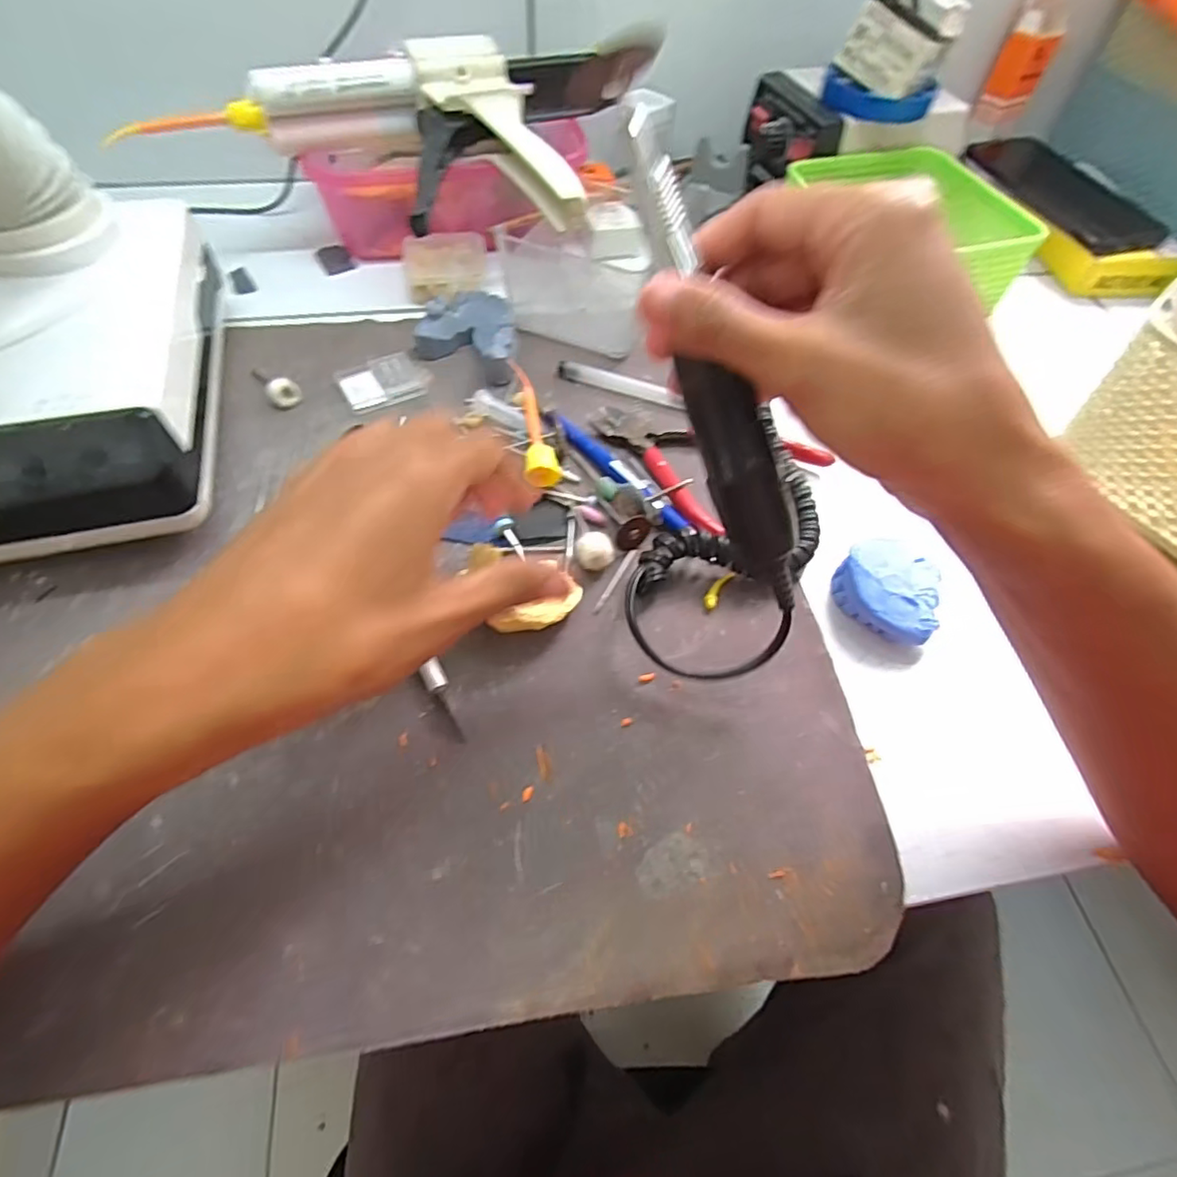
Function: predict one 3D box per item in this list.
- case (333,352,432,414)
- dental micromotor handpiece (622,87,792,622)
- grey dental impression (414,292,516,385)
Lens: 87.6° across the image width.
[{"bbox_3d":[-0.123,-0.125,0.370,0.050,0.005,0.037,-23,62,-17],"label":"case"},{"bbox_3d":[0.046,-0.074,0.220,0.022,0.021,0.179,-25,105,-15],"label":"dental micromotor handpiece"},{"bbox_3d":[-0.069,-0.163,0.386,0.063,0.023,0.056,22,59,10],"label":"grey dental impression"}]

